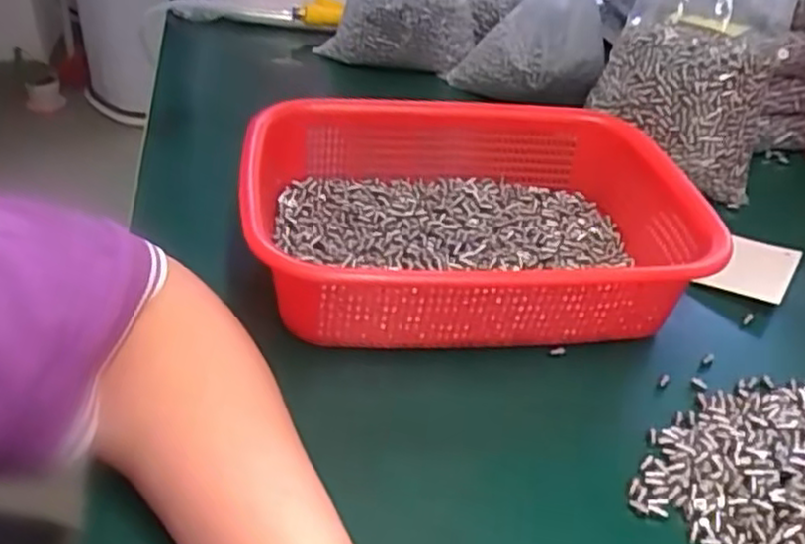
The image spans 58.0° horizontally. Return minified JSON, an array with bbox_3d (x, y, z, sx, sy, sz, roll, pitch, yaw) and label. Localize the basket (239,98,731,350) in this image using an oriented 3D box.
[{"bbox_3d":[0.050,-0.037,0.486,0.283,0.070,0.215,0,38,-7],"label":"basket"}]

